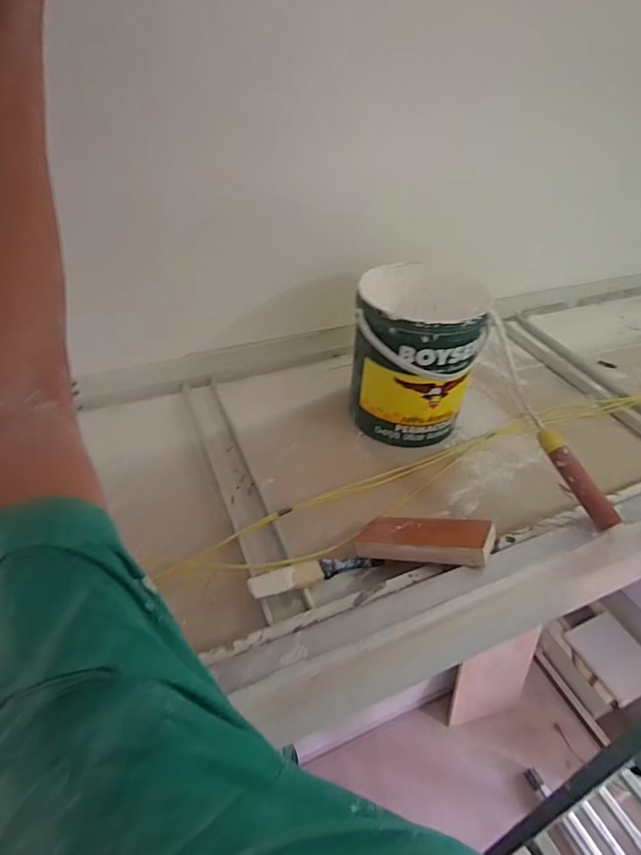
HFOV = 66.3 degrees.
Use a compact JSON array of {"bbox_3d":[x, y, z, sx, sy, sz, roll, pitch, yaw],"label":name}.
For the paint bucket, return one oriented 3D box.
[{"bbox_3d":[0.129,-0.104,0.682,0.162,0.185,0.175,6,41,6],"label":"paint bucket"}]

